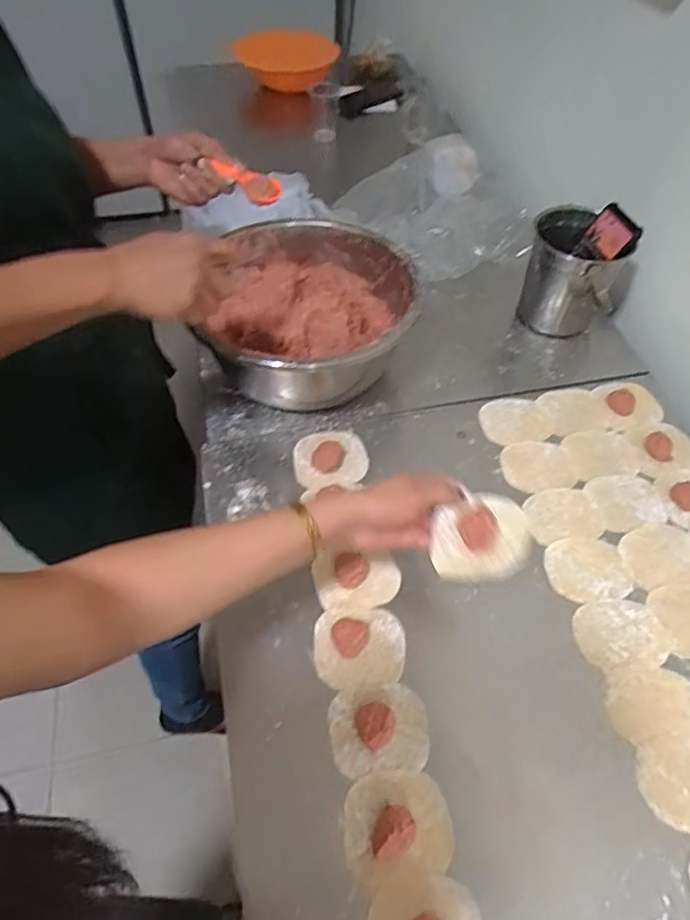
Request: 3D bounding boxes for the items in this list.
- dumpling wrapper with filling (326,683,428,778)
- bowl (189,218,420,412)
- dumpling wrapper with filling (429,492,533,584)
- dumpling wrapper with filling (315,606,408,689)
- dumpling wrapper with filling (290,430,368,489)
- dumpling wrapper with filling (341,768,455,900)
[{"bbox_3d":[0.030,0.233,0.500,0.085,0.023,0.067,-5,54,-4],"label":"dumpling wrapper with filling"},{"bbox_3d":[-0.030,-0.174,0.734,0.225,0.141,0.265,8,54,6],"label":"bowl"},{"bbox_3d":[0.124,0.071,0.514,0.095,0.015,0.075,-17,93,-11],"label":"dumpling wrapper with filling"},{"bbox_3d":[0.014,0.172,0.541,0.085,0.023,0.073,-3,54,-3],"label":"dumpling wrapper with filling"},{"bbox_3d":[-0.017,-0.004,0.678,0.085,0.012,0.076,-7,54,-5],"label":"dumpling wrapper with filling"},{"bbox_3d":[0.040,0.287,0.455,0.085,0.033,0.076,-12,54,-9],"label":"dumpling wrapper with filling"}]

